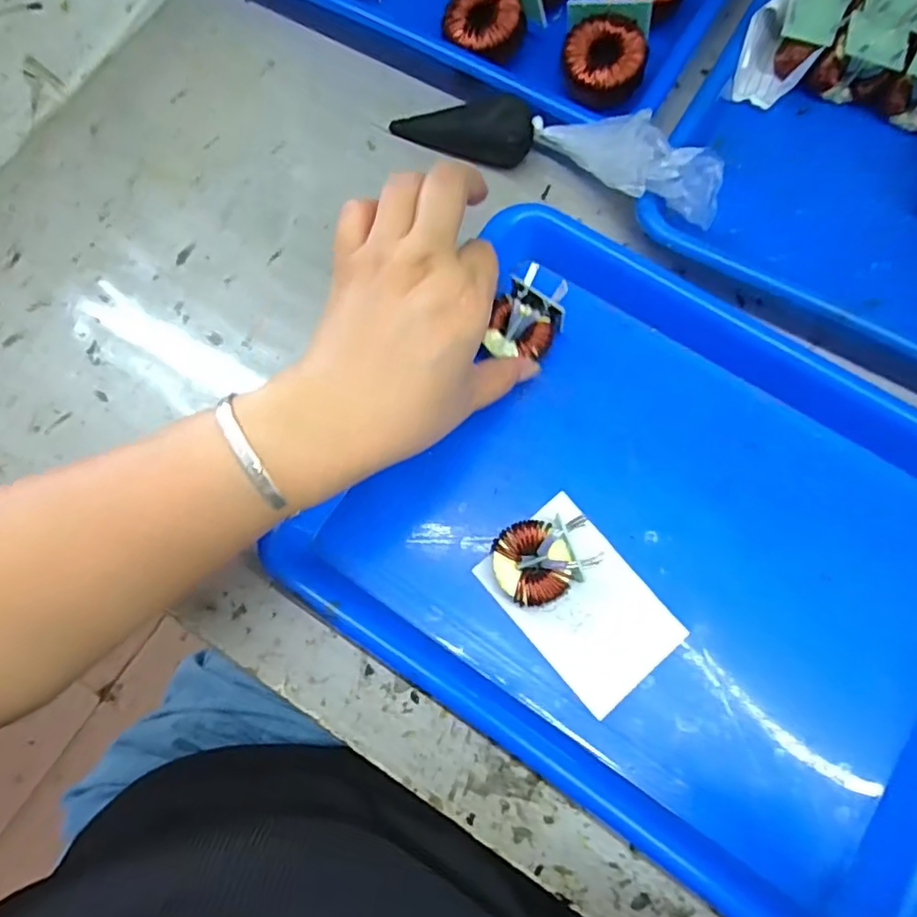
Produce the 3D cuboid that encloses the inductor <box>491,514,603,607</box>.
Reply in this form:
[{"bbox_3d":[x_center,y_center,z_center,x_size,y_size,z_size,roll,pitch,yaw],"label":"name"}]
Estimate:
[{"bbox_3d":[0.041,0.050,0.305,0.048,0.027,0.040,-19,76,-3],"label":"inductor"}]

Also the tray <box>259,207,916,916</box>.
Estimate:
[{"bbox_3d":[0.114,0.032,0.309,0.319,0.026,0.273,33,79,10],"label":"tray"}]

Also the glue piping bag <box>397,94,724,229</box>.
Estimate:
[{"bbox_3d":[0.051,-0.180,0.352,0.200,0.044,0.044,24,77,22],"label":"glue piping bag"}]

